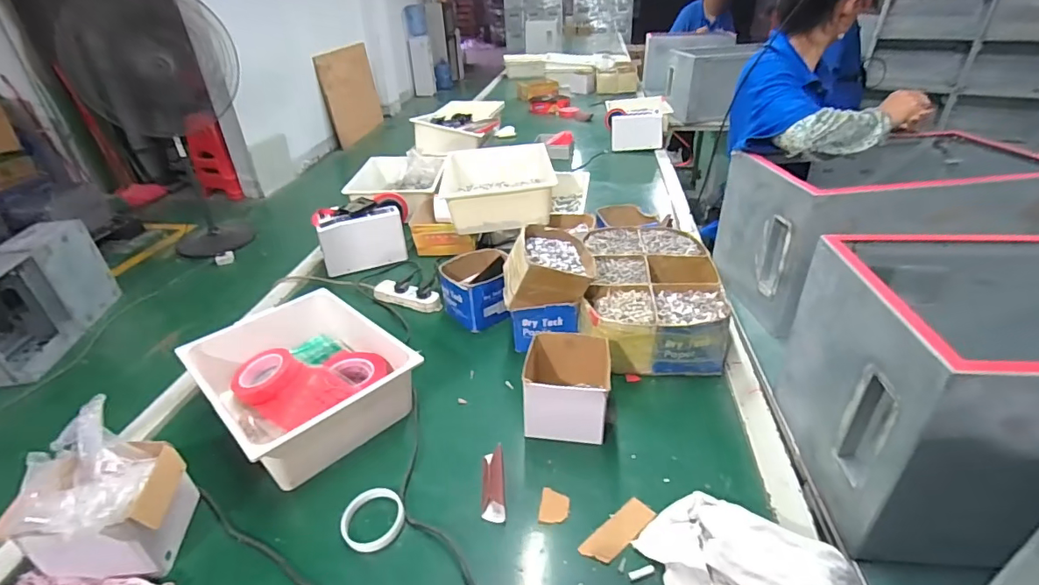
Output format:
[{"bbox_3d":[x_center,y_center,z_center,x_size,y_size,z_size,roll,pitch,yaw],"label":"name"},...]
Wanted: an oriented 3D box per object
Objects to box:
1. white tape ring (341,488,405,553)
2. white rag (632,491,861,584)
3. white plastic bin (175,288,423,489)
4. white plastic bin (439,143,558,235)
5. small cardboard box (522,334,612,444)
[{"bbox_3d":[-0.203,0.314,0.687,0.085,0.027,0.078,-2,33,1],"label":"white tape ring"},{"bbox_3d":[0.270,0.333,0.579,0.248,0.068,0.150,23,40,34],"label":"white rag"},{"bbox_3d":[-0.384,0.149,0.882,0.281,0.110,0.357,-27,40,-33],"label":"white plastic bin"},{"bbox_3d":[-0.065,-0.290,1.356,0.302,0.111,0.343,-4,33,-2],"label":"white plastic bin"},{"bbox_3d":[0.076,0.161,0.828,0.137,0.114,0.148,2,33,7],"label":"small cardboard box"}]

